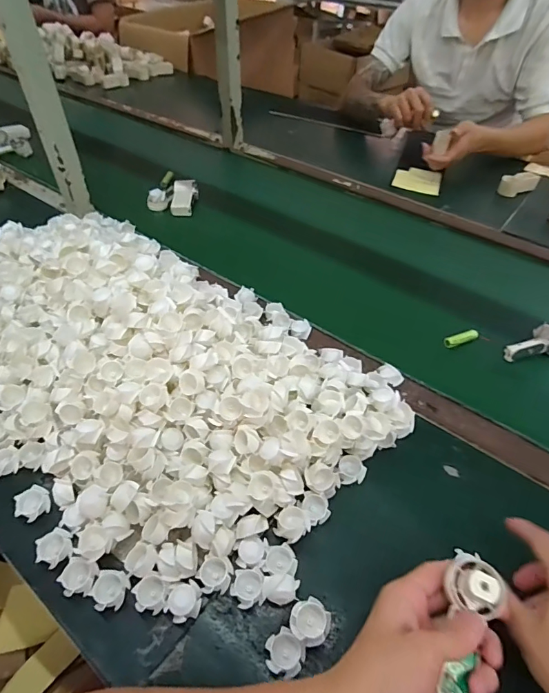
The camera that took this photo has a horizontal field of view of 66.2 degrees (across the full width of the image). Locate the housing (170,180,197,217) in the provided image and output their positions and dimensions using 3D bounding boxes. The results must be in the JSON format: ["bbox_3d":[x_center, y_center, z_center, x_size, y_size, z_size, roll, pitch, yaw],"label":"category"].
[{"bbox_3d":[-0.182,-0.301,0.845,0.044,0.021,0.087,3,66,3],"label":"housing"}]

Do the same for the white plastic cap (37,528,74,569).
[{"bbox_3d":[-0.208,0.190,0.397,0.031,0.013,0.031,0,47,0],"label":"white plastic cap"}]

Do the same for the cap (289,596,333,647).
[{"bbox_3d":[0.030,0.234,0.357,0.032,0.027,0.031,0,47,0],"label":"cap"}]

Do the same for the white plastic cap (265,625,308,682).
[{"bbox_3d":[0.008,0.253,0.347,0.032,0.014,0.029,32,54,26],"label":"white plastic cap"}]

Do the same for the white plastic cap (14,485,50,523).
[{"bbox_3d":[-0.246,0.160,0.427,0.032,0.015,0.029,-30,54,-26],"label":"white plastic cap"}]

